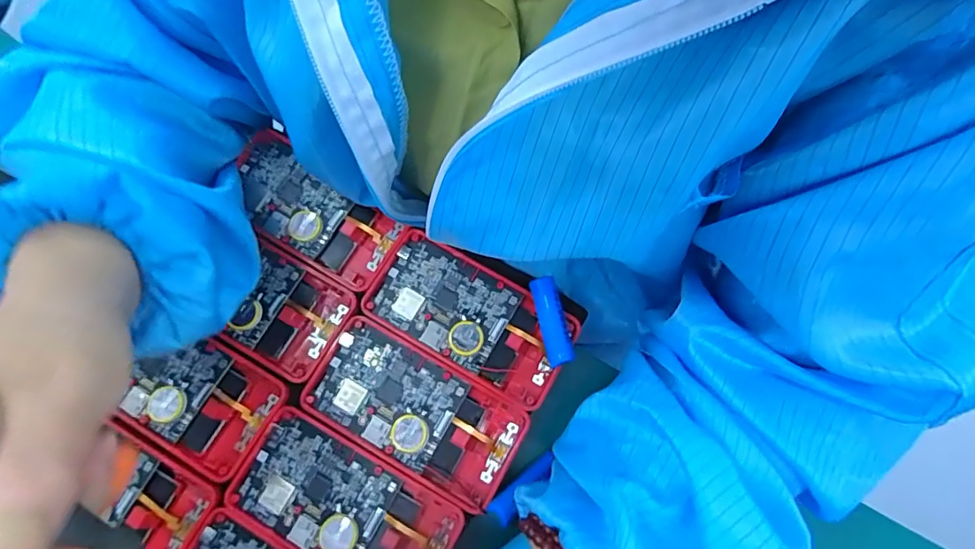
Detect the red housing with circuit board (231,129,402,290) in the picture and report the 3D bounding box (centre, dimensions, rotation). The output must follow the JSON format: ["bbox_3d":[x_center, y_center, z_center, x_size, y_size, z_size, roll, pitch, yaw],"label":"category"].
[{"bbox_3d":[-0.114,-0.040,0.331,0.122,0.012,0.055,36,78,10],"label":"red housing with circuit board"}]

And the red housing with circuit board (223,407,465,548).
[{"bbox_3d":[-0.079,0.129,0.286,0.119,0.016,0.061,29,77,8],"label":"red housing with circuit board"}]

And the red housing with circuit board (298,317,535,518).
[{"bbox_3d":[-0.042,0.078,0.299,0.121,0.014,0.060,29,77,8],"label":"red housing with circuit board"}]

